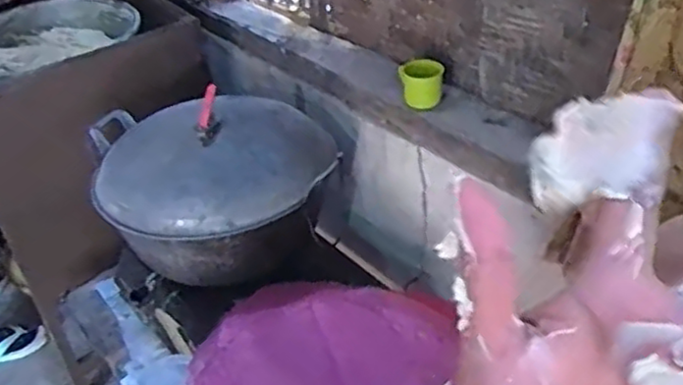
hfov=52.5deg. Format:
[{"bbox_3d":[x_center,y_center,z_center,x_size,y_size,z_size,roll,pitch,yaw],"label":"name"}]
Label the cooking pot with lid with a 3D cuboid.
[{"bbox_3d":[-0.248,-0.017,1.377,0.429,0.282,0.451,-18,39,-14],"label":"cooking pot with lid"}]

